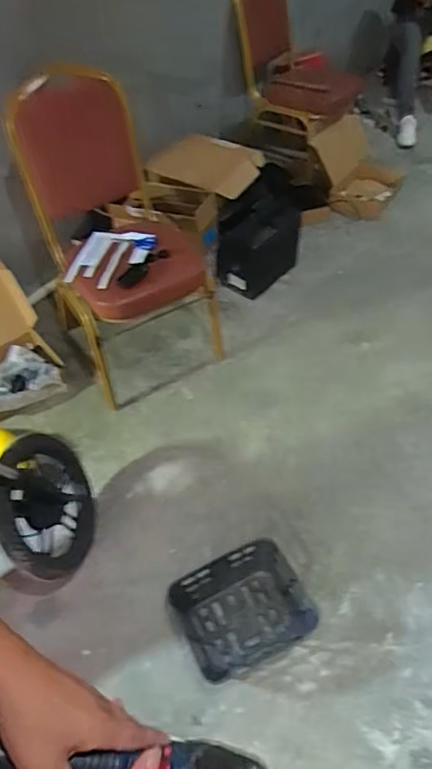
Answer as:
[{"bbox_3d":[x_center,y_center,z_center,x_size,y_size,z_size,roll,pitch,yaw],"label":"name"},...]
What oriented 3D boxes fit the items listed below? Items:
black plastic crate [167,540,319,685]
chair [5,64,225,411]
[{"bbox_3d":[0.067,0.551,1.343,0.309,0.117,0.260,-20,54,-13],"label":"black plastic crate"},{"bbox_3d":[-0.299,-0.430,1.676,0.438,0.780,0.543,-21,54,-14],"label":"chair"}]

